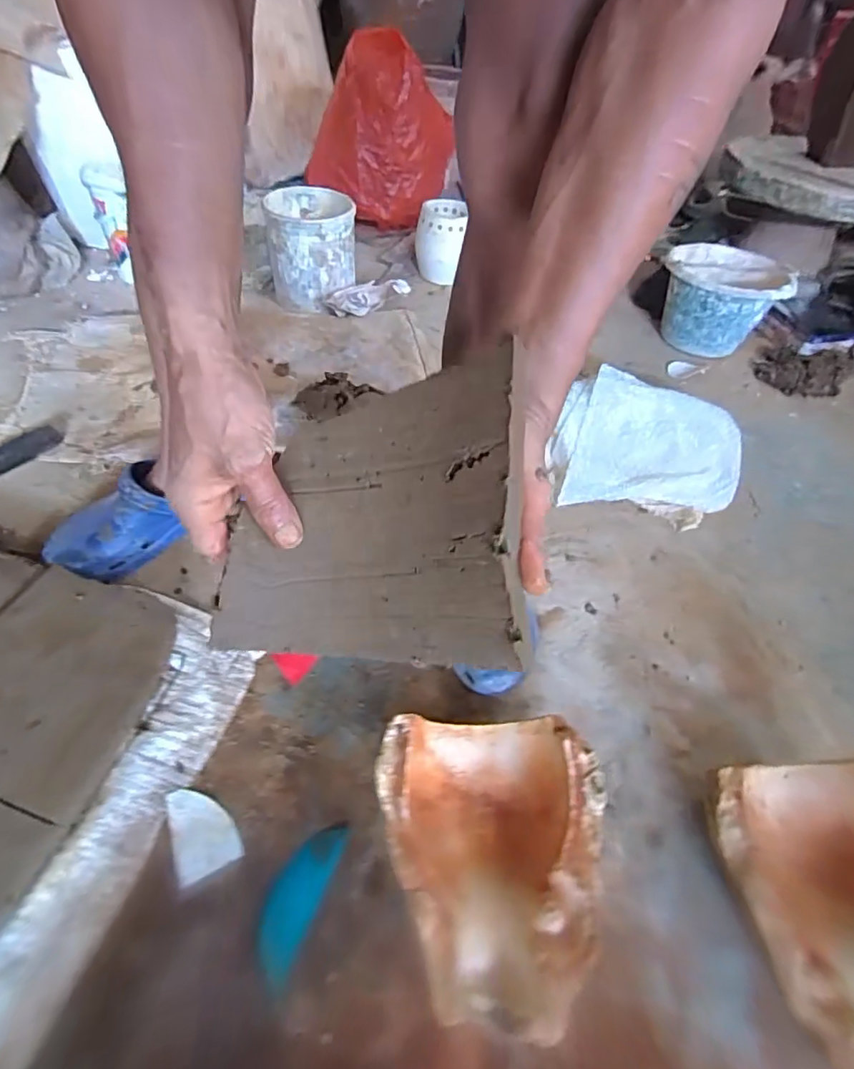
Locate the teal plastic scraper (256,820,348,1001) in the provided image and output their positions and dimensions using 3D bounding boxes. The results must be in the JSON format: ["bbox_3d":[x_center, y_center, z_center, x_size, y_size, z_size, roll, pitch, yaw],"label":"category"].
[{"bbox_3d":[-0.118,0.320,0.458,0.043,0.009,0.121,19,51,9],"label":"teal plastic scraper"}]

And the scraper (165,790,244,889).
[{"bbox_3d":[-0.214,0.278,0.489,0.054,0.006,0.081,-19,55,-21],"label":"scraper"}]

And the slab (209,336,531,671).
[{"bbox_3d":[-0.033,-0.019,0.324,0.184,0.046,0.187,-3,75,24],"label":"slab"}]

